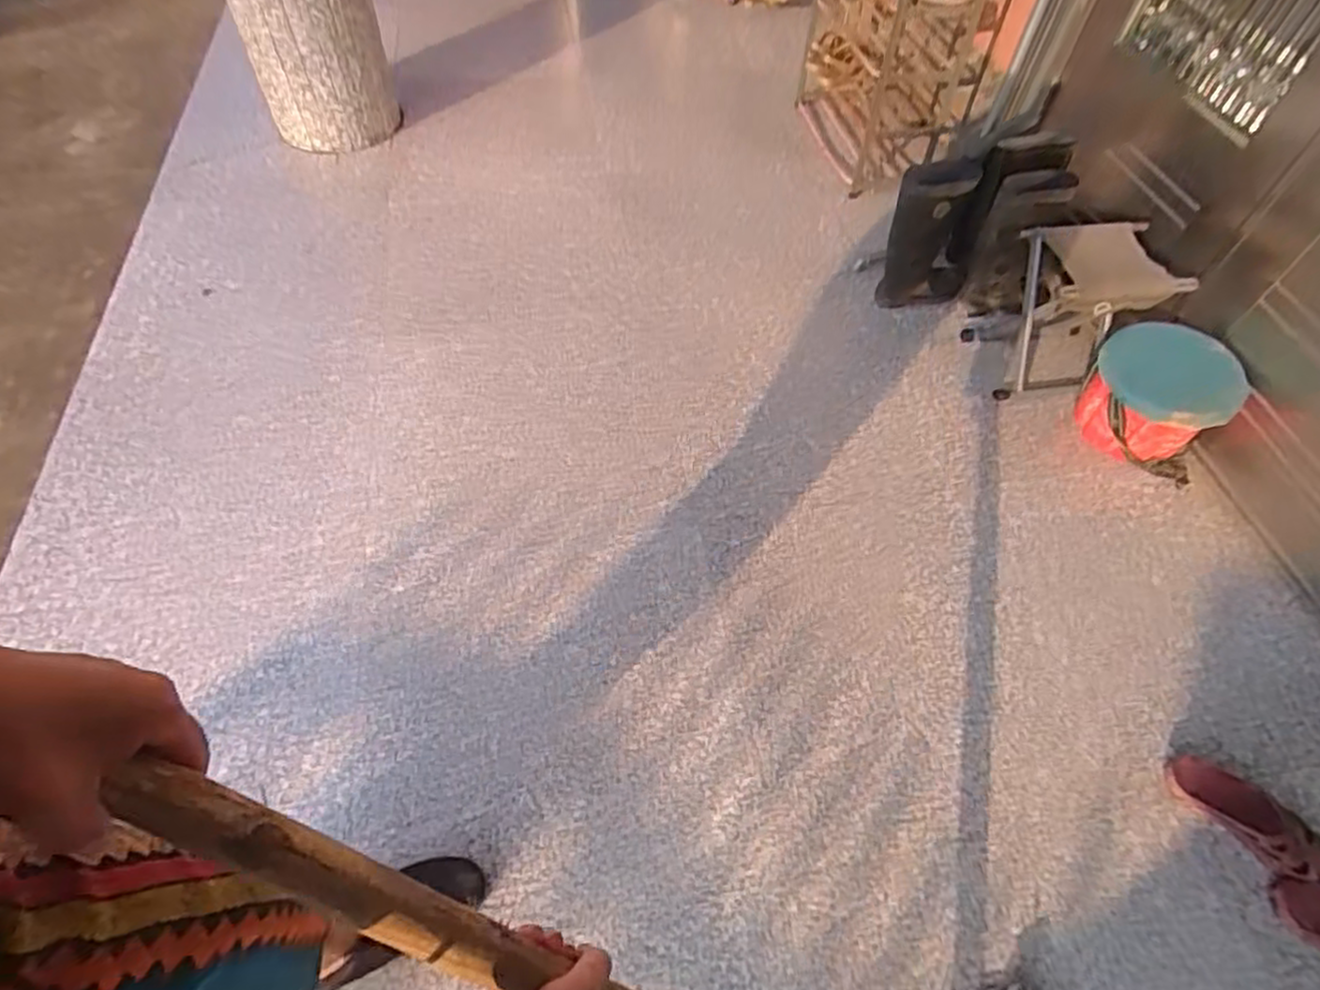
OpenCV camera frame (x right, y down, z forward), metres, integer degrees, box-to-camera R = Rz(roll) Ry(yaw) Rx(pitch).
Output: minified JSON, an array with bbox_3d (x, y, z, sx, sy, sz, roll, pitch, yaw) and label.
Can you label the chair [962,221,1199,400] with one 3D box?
[{"bbox_3d":[0.862,-0.405,1.470,0.264,0.304,0.231,-6,55,-8],"label":"chair"}]

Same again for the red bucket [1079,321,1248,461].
[{"bbox_3d":[0.994,-0.198,1.410,0.235,0.191,0.221,2,54,-2],"label":"red bucket"}]

